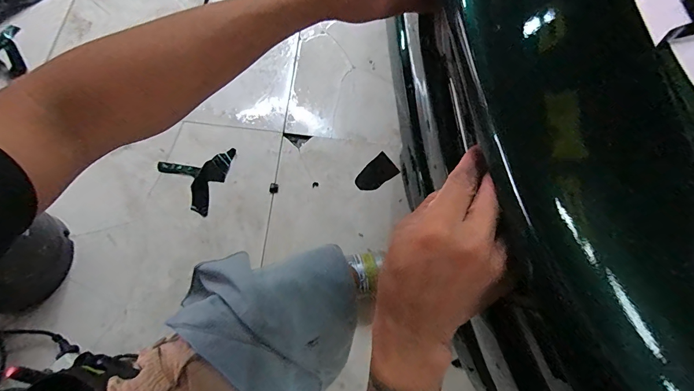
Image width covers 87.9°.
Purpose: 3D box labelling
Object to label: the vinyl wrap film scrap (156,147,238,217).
[{"bbox_3d":[-0.326,-0.024,0.810,0.164,0.006,0.136,-13,74,-11],"label":"vinyl wrap film scrap"}]

